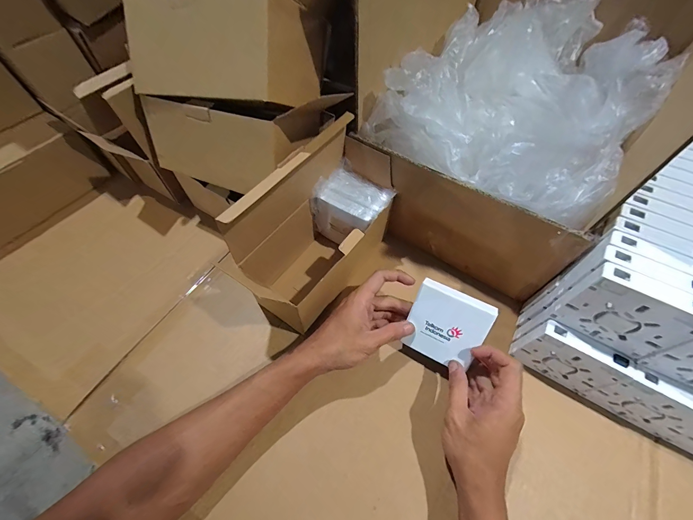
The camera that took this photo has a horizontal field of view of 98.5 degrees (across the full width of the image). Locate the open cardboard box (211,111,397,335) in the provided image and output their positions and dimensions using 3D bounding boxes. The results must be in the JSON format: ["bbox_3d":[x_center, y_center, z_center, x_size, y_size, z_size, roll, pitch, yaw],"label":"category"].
[{"bbox_3d":[-0.028,-0.045,0.384,0.099,0.183,0.214,29,63,17],"label":"open cardboard box"}]

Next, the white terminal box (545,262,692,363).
[{"bbox_3d":[0.262,0.051,0.283,0.086,0.085,0.023,29,63,17],"label":"white terminal box"}]

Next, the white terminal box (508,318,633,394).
[{"bbox_3d":[0.252,0.115,0.346,0.088,0.083,0.024,30,63,18],"label":"white terminal box"}]

